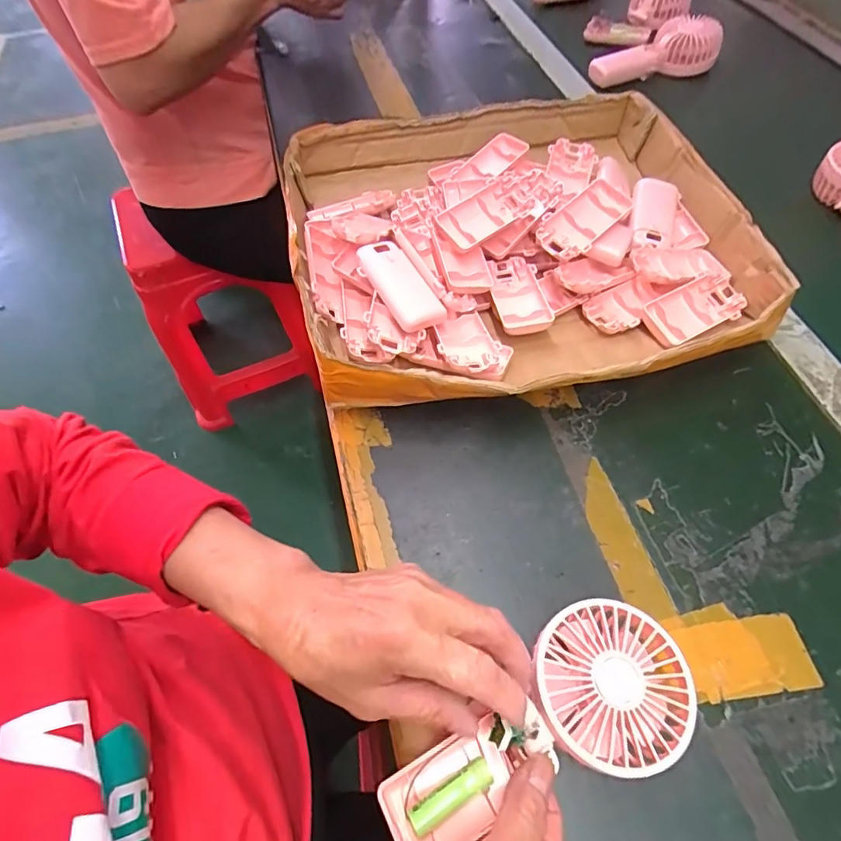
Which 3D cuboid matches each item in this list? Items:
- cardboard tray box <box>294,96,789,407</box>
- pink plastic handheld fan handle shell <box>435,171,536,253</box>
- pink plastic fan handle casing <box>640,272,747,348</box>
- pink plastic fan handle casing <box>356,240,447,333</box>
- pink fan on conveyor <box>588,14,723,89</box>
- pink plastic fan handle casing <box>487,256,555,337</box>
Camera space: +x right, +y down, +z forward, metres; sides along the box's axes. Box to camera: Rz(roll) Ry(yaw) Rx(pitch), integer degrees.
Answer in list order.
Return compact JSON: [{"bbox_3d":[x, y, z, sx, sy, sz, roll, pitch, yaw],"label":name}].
[{"bbox_3d":[0.090,-0.174,0.485,0.407,0.092,0.366,-14,58,-4],"label":"cardboard tray box"},{"bbox_3d":[0.064,-0.198,0.469,0.101,0.020,0.048,-32,81,-18],"label":"pink plastic handheld fan handle shell"},{"bbox_3d":[0.244,-0.099,0.442,0.090,0.014,0.044,-25,78,-13],"label":"pink plastic fan handle casing"},{"bbox_3d":[-0.017,-0.115,0.421,0.040,0.012,0.090,-34,80,-16],"label":"pink plastic fan handle casing"},{"bbox_3d":[0.321,-0.492,0.667,0.168,0.051,0.067,-21,60,-10],"label":"pink fan on conveyor"},{"bbox_3d":[0.090,-0.115,0.456,0.046,0.015,0.090,-8,58,-1],"label":"pink plastic fan handle casing"}]

